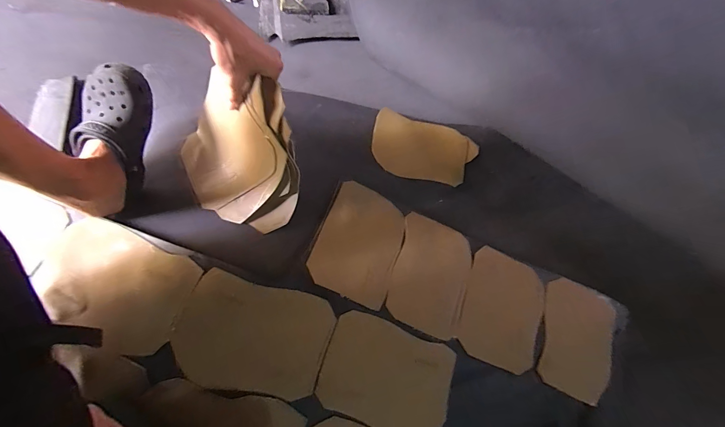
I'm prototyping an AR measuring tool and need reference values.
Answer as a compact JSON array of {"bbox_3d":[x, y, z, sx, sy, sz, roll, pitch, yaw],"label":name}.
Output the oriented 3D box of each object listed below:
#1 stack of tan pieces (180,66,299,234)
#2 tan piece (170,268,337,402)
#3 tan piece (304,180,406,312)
[{"bbox_3d":[-0.227,-0.105,0.527,0.233,0.216,0.171,35,72,10],"label":"stack of tan pieces"},{"bbox_3d":[-0.181,0.208,0.527,0.242,0.014,0.174,16,72,-7],"label":"tan piece"},{"bbox_3d":[-0.003,0.059,0.643,0.166,0.009,0.233,26,62,-7],"label":"tan piece"}]

